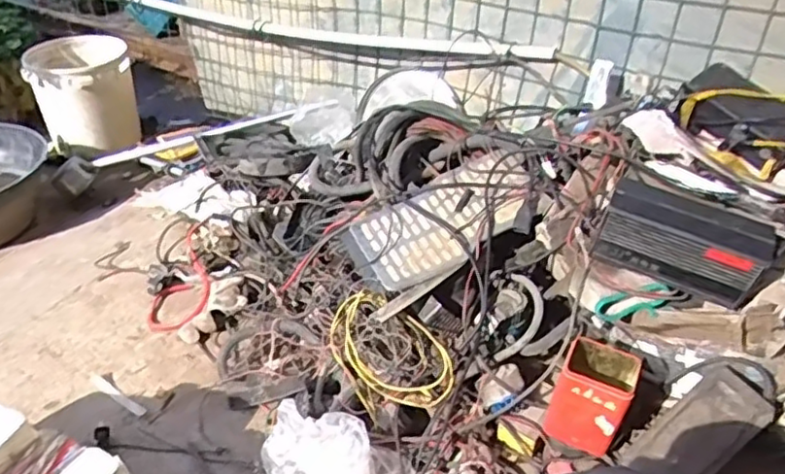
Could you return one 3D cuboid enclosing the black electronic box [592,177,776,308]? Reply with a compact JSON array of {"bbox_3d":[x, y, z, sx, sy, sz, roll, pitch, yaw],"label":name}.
[{"bbox_3d":[0.354,0.006,0.788,0.188,0.106,0.082,19,39,24],"label":"black electronic box"}]

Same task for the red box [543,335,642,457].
[{"bbox_3d":[0.264,0.215,0.861,0.092,0.137,0.073,17,38,22],"label":"red box"}]

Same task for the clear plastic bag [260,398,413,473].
[{"bbox_3d":[-0.075,0.299,0.837,0.182,0.089,0.105,12,36,15],"label":"clear plastic bag"}]

